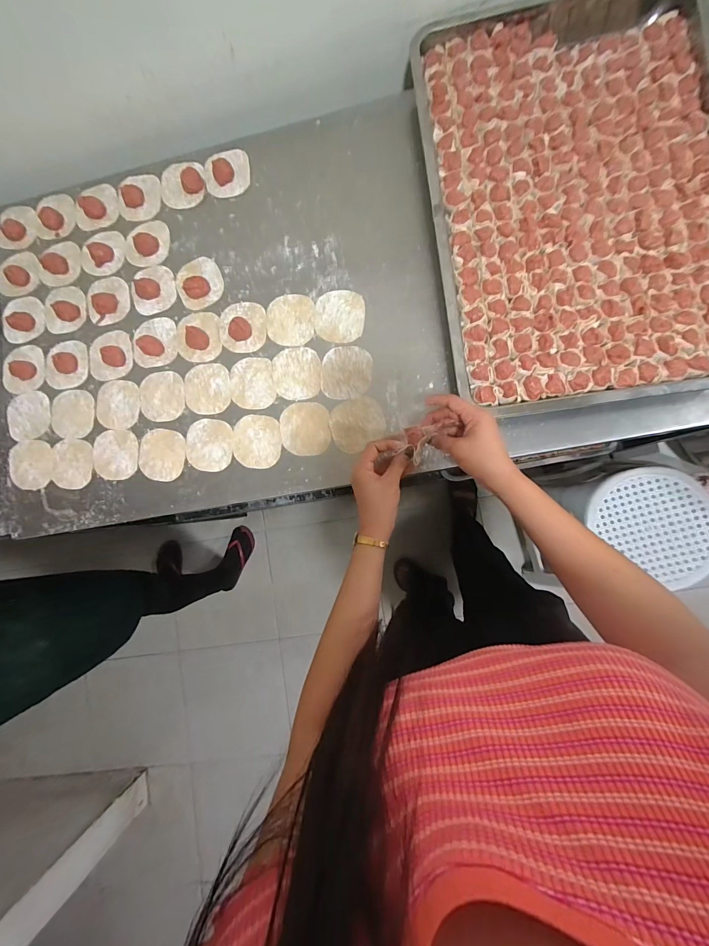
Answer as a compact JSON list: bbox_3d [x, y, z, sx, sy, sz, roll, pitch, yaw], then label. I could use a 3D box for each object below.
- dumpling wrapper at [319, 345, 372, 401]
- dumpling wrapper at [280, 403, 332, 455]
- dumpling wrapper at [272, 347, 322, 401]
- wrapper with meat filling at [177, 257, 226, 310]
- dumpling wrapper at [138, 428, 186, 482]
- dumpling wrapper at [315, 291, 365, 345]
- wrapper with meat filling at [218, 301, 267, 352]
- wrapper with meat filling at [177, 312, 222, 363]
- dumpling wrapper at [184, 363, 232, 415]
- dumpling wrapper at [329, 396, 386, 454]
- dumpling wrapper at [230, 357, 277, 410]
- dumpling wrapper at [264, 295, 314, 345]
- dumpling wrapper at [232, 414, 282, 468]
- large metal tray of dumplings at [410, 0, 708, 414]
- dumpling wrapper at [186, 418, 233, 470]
[{"bbox_3d":[-0.012,-0.153,0.542,0.075,0.004,0.081,5,86,6],"label":"dumpling wrapper"},{"bbox_3d":[-0.075,-0.067,0.542,0.075,0.004,0.080,-1,85,6],"label":"dumpling wrapper"},{"bbox_3d":[-0.089,-0.153,0.551,0.073,0.004,0.081,-10,84,5],"label":"dumpling wrapper"},{"bbox_3d":[-0.255,-0.314,0.579,0.075,0.018,0.086,-21,83,4],"label":"wrapper with meat filling"},{"bbox_3d":[-0.306,-0.029,0.567,0.078,0.004,0.079,7,84,6],"label":"dumpling wrapper"},{"bbox_3d":[-0.023,-0.242,0.552,0.077,0.004,0.082,-1,85,6],"label":"dumpling wrapper"},{"bbox_3d":[-0.179,-0.233,0.561,0.075,0.019,0.081,-1,85,6],"label":"wrapper with meat filling"},{"bbox_3d":[-0.251,-0.221,0.574,0.071,0.012,0.083,-6,84,5],"label":"wrapper with meat filling"},{"bbox_3d":[-0.235,-0.134,0.570,0.076,0.004,0.081,-3,85,5],"label":"dumpling wrapper"},{"bbox_3d":[0.004,-0.073,0.535,0.079,0.004,0.078,-17,84,4],"label":"dumpling wrapper"},{"bbox_3d":[-0.161,-0.140,0.561,0.072,0.004,0.081,-10,87,9],"label":"dumpling wrapper"},{"bbox_3d":[-0.101,-0.240,0.562,0.076,0.004,0.082,-1,85,6],"label":"dumpling wrapper"},{"bbox_3d":[-0.151,-0.049,0.551,0.076,0.004,0.080,-1,85,6],"label":"dumpling wrapper"},{"bbox_3d":[0.309,-0.391,0.502,0.402,0.057,0.599,-7,84,5],"label":"large metal tray of dumplings"},{"bbox_3d":[-0.227,-0.044,0.559,0.076,0.004,0.079,-1,85,6],"label":"dumpling wrapper"}]

